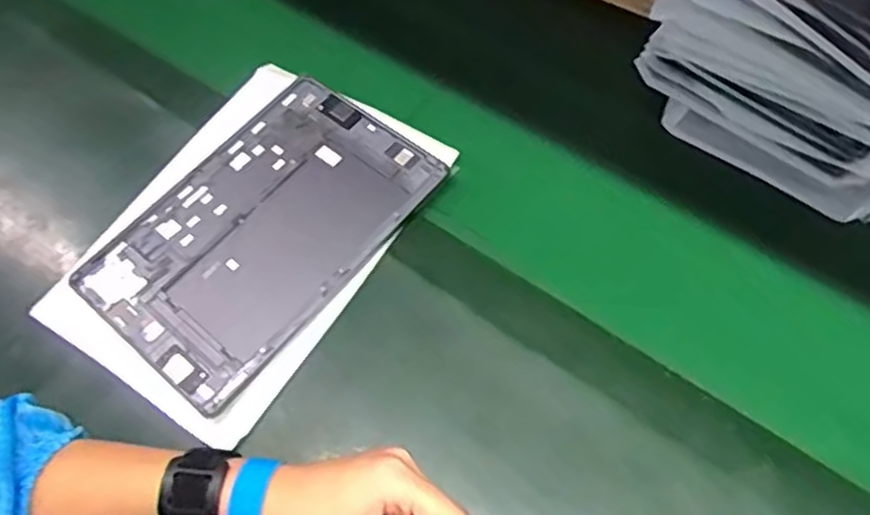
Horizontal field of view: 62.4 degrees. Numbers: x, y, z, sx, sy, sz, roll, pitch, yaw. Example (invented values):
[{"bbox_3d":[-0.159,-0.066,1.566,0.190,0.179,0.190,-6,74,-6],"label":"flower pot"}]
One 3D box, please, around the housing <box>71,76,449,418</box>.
[{"bbox_3d":[-0.131,-0.023,0.553,0.165,0.010,0.254,36,71,20],"label":"housing"}]

